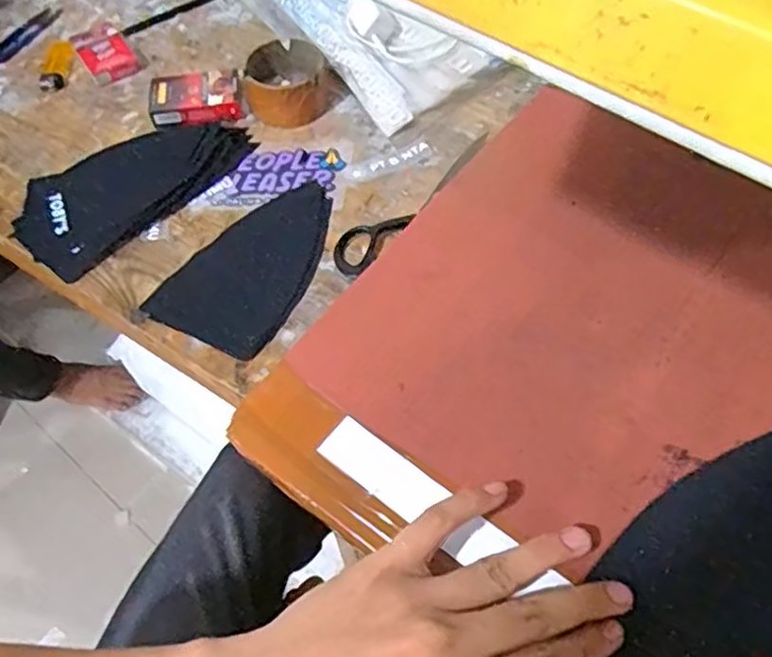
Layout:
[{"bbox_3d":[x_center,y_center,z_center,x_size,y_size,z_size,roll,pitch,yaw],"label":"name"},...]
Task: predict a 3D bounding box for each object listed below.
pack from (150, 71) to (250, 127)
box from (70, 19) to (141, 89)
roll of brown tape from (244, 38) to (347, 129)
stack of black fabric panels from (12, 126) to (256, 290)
[{"bbox_3d":[-0.197,-0.241,0.693,0.094,0.022,0.062,-14,58,-6],"label":"pack"},{"bbox_3d":[-0.316,-0.311,0.745,0.050,0.016,0.098,-30,61,-16],"label":"box"},{"bbox_3d":[-0.098,-0.253,0.691,0.083,0.050,0.083,-1,57,2],"label":"roll of brown tape"},{"bbox_3d":[-0.246,-0.144,0.652,0.229,0.020,0.123,-39,64,-20],"label":"stack of black fabric panels"}]

